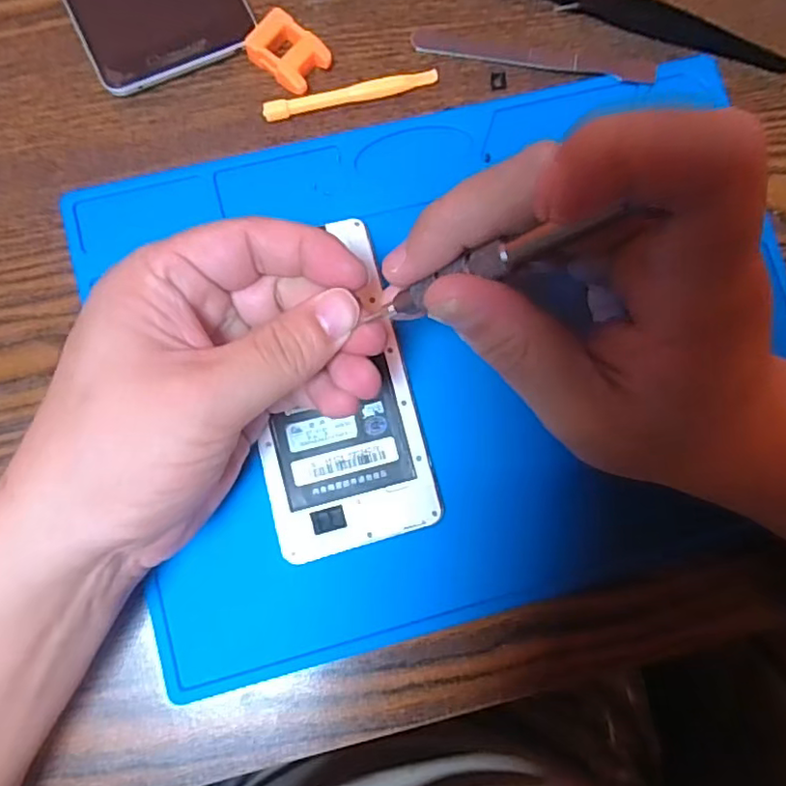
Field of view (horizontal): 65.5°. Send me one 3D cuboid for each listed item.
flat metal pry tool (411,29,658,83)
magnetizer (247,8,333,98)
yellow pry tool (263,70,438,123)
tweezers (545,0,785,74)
[{"bbox_3d":[0.070,-0.166,0.302,0.119,0.004,0.011,9,81,-1],"label":"flat metal pry tool"},{"bbox_3d":[-0.050,-0.160,0.289,0.035,0.011,0.027,39,83,1],"label":"magnetizer"},{"bbox_3d":[-0.020,-0.143,0.291,0.083,0.007,0.009,-16,85,-6],"label":"yellow pry tool"},{"bbox_3d":[0.117,-0.192,0.305,0.166,0.009,0.019,20,83,-2],"label":"tweezers"}]

